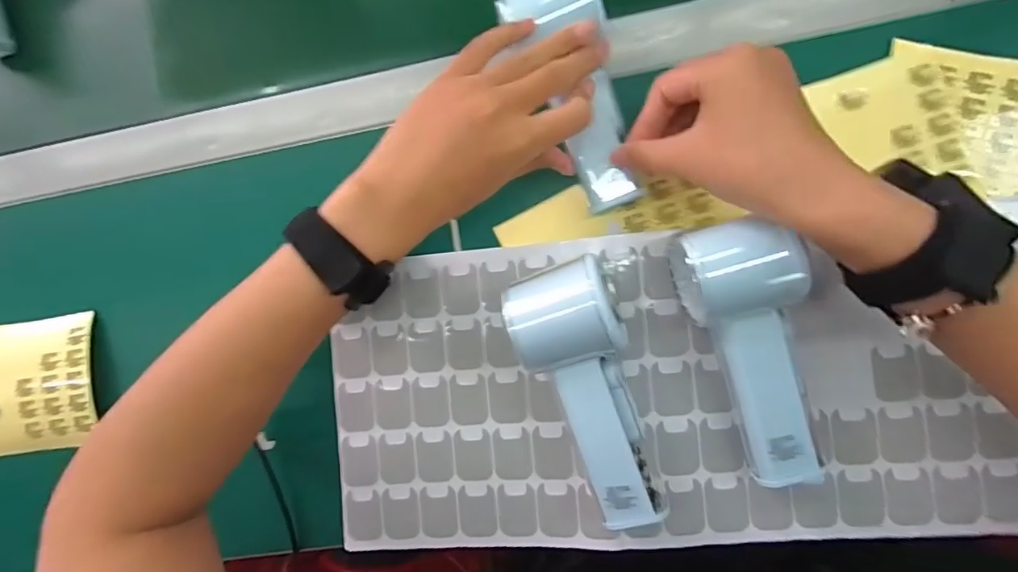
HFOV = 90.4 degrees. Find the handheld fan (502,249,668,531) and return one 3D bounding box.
[{"bbox_3d":[0.051,0.064,0.298,0.063,0.065,0.153,-21,85,6],"label":"handheld fan"}]

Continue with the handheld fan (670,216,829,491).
[{"bbox_3d":[0.147,0.037,0.289,0.060,0.056,0.154,-22,85,6],"label":"handheld fan"}]

